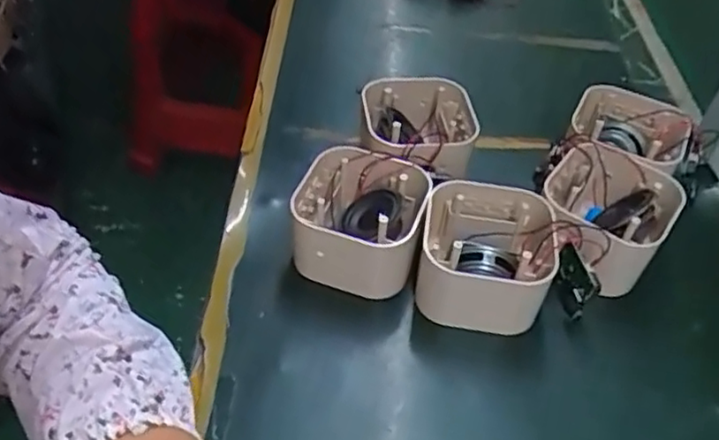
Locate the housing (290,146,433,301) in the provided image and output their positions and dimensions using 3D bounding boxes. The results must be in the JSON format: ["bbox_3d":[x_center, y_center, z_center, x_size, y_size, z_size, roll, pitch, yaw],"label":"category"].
[{"bbox_3d":[-0.001,0.003,0.490,0.095,0.064,0.094,12,46,9],"label":"housing"}]

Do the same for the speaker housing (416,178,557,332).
[{"bbox_3d":[0.087,0.029,0.469,0.091,0.063,0.096,13,46,10],"label":"speaker housing"}]

